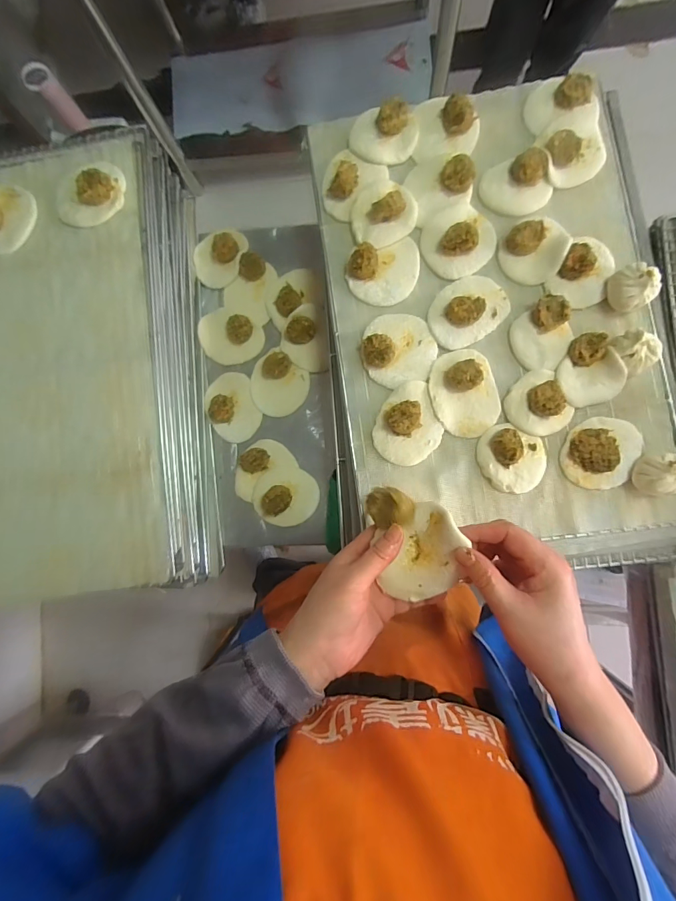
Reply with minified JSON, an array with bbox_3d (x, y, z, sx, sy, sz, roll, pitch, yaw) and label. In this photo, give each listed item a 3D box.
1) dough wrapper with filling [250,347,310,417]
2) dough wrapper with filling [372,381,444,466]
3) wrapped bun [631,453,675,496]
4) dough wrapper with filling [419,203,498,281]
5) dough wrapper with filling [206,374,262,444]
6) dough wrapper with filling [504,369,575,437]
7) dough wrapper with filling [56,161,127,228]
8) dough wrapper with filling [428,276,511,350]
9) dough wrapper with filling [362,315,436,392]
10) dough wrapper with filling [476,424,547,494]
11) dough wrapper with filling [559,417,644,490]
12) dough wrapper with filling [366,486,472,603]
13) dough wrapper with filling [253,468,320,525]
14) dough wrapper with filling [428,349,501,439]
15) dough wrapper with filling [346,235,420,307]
[{"bbox_3d":[-0.095,-0.103,0.617,0.097,0.022,0.086,40,90,5],"label":"dough wrapper with filling"},{"bbox_3d":[0.091,-0.034,0.503,0.079,0.029,0.104,25,89,5],"label":"dough wrapper with filling"},{"bbox_3d":[0.370,0.028,0.466,0.040,0.042,0.047,2,88,4],"label":"wrapped bun"},{"bbox_3d":[0.157,-0.273,0.517,0.092,0.029,0.086,0,87,4],"label":"dough wrapper with filling"},{"bbox_3d":[-0.162,-0.066,0.616,0.074,0.026,0.104,-20,86,3],"label":"dough wrapper with filling"},{"bbox_3d":[0.245,-0.057,0.490,0.072,0.025,0.078,0,87,4],"label":"dough wrapper with filling"},{"bbox_3d":[-0.334,-0.345,0.536,0.098,0.026,0.082,-38,86,1],"label":"dough wrapper with filling"},{"bbox_3d":[0.163,-0.180,0.510,0.100,0.025,0.078,-35,86,2],"label":"dough wrapper with filling"},{"bbox_3d":[0.077,-0.130,0.512,0.089,0.024,0.092,-15,86,3],"label":"dough wrapper with filling"},{"bbox_3d":[0.210,0.010,0.488,0.080,0.027,0.074,0,87,4],"label":"dough wrapper with filling"},{"bbox_3d":[0.319,0.002,0.485,0.082,0.020,0.090,0,87,4],"label":"dough wrapper with filling"},{"bbox_3d":[0.062,0.082,0.341,0.075,0.036,0.095,2,88,4],"label":"dough wrapper with filling"},{"bbox_3d":[-0.079,0.069,0.592,0.095,0.034,0.083,-2,87,4],"label":"dough wrapper with filling"},{"bbox_3d":[0.157,-0.072,0.502,0.079,0.021,0.107,-18,86,3],"label":"dough wrapper with filling"},{"bbox_3d":[0.061,-0.229,0.518,0.094,0.025,0.076,-13,87,3],"label":"dough wrapper with filling"}]

